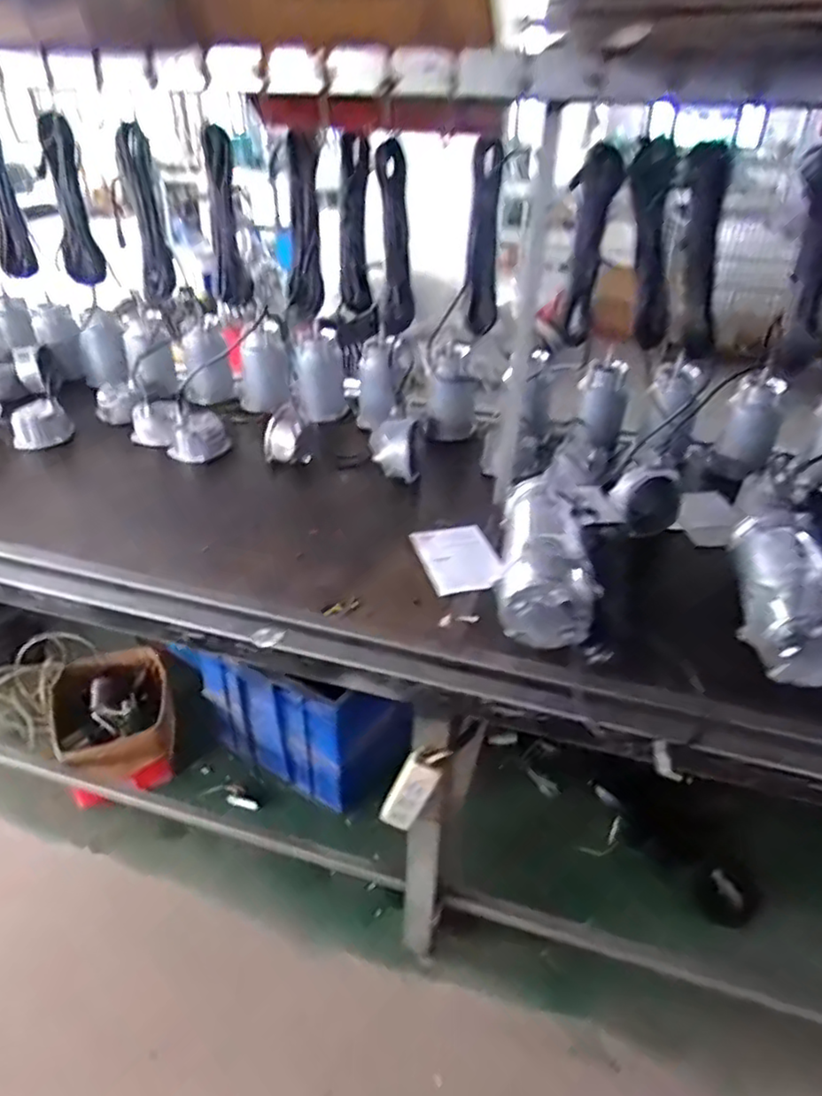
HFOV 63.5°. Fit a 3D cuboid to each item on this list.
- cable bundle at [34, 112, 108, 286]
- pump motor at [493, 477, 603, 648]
[{"bbox_3d":[-0.804,-0.821,1.577,0.104,0.338,0.127,-11,35,-20],"label":"cable bundle"},{"bbox_3d":[0.220,0.023,1.116,0.138,0.139,0.405,5,33,5],"label":"pump motor"}]

